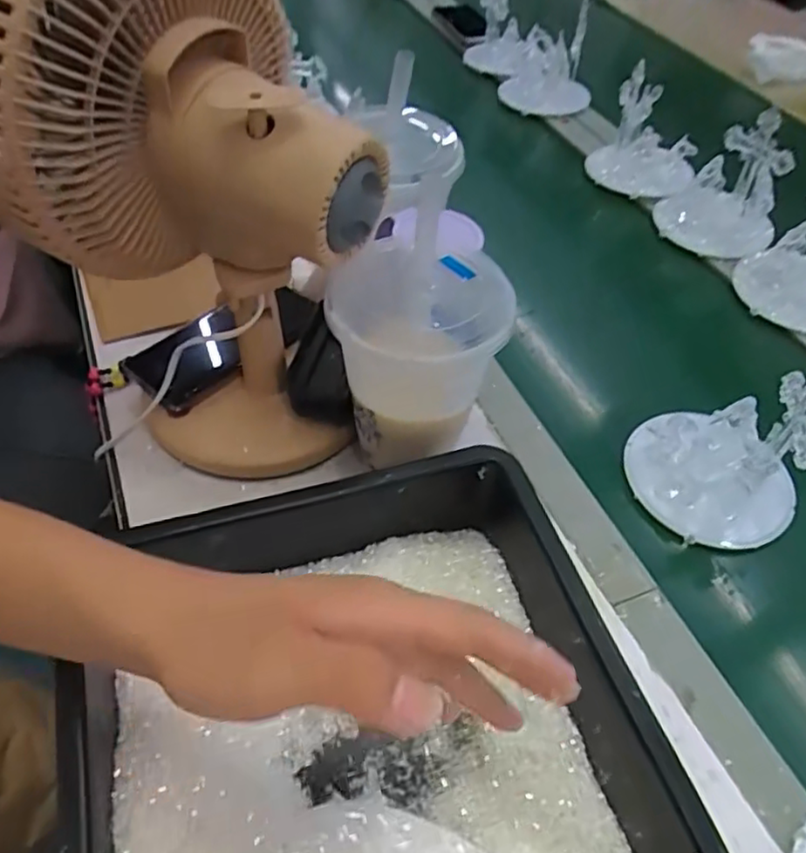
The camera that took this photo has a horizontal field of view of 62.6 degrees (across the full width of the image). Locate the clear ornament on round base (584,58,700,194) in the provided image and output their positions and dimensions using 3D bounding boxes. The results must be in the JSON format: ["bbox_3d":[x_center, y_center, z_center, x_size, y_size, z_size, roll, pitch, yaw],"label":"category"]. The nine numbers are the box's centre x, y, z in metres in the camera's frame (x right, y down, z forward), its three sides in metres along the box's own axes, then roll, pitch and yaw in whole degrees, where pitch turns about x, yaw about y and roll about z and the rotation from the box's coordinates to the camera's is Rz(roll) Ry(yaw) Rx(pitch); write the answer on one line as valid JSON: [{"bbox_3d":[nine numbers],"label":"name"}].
[{"bbox_3d":[0.298,-0.351,0.802,0.127,0.105,0.095,21,52,13],"label":"clear ornament on round base"}]

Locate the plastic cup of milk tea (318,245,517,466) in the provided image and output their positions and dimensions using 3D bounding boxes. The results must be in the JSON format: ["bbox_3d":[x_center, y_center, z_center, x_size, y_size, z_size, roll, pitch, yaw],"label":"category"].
[{"bbox_3d":[0.008,-0.039,0.451,0.113,0.135,0.108,1,50,-3],"label":"plastic cup of milk tea"}]

